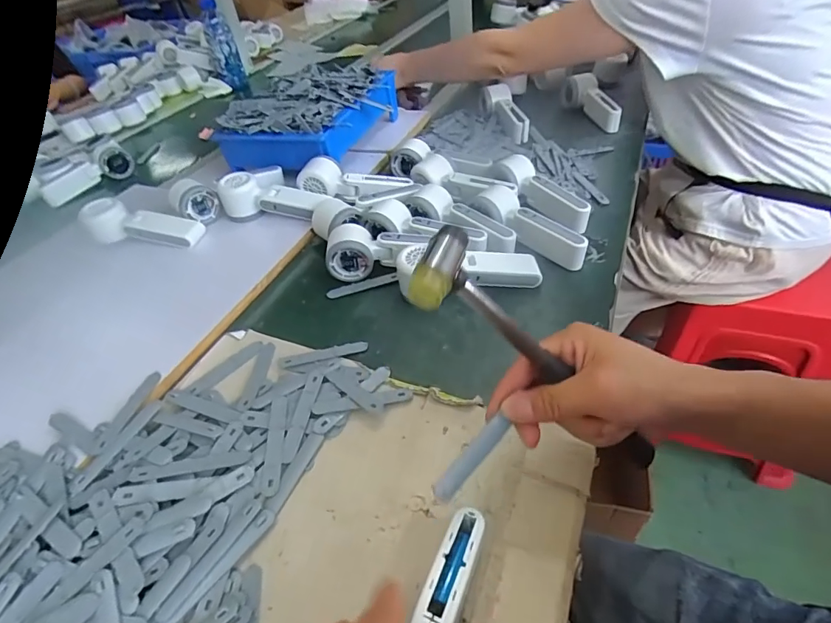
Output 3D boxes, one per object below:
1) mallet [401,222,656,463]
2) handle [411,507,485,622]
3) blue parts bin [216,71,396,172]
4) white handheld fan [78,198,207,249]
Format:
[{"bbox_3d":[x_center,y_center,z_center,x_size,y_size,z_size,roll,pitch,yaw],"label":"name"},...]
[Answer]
[{"bbox_3d":[0.091,0.033,0.312,0.021,0.229,0.055,-33,27,41],"label":"mallet"},{"bbox_3d":[0.022,0.176,0.297,0.026,0.023,0.093,14,41,19],"label":"handle"},{"bbox_3d":[-0.176,-0.348,0.822,0.233,0.080,0.291,11,47,16],"label":"blue parts bin"},{"bbox_3d":[-0.384,-0.120,0.649,0.162,0.045,0.054,9,45,-5],"label":"white handheld fan"}]

